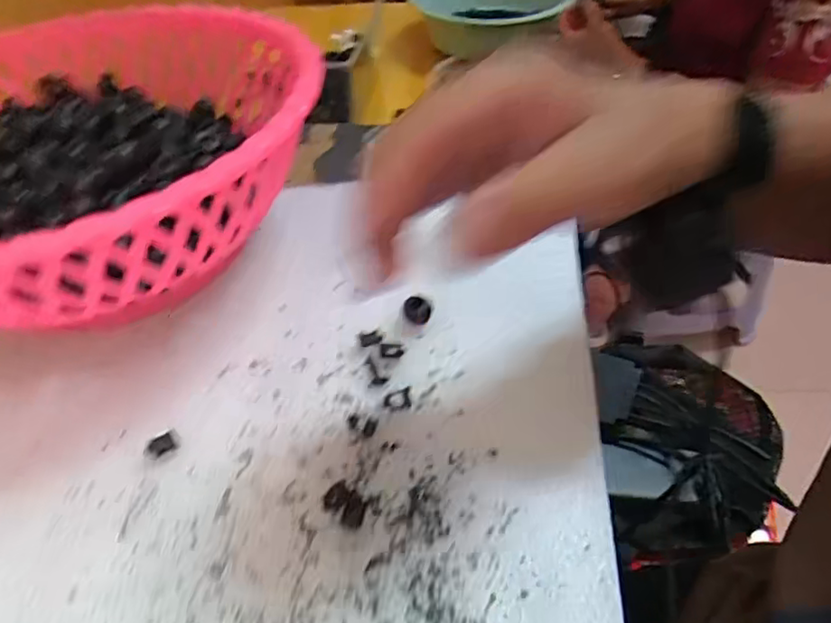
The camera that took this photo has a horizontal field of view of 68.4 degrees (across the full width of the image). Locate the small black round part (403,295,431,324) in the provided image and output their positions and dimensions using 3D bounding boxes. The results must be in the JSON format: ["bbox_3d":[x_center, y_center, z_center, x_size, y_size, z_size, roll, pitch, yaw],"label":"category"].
[{"bbox_3d":[0.001,0.000,0.349,0.015,0.014,0.009,7,47,9],"label":"small black round part"}]

